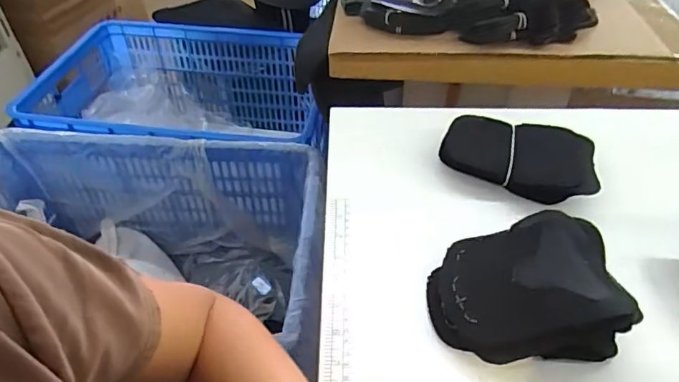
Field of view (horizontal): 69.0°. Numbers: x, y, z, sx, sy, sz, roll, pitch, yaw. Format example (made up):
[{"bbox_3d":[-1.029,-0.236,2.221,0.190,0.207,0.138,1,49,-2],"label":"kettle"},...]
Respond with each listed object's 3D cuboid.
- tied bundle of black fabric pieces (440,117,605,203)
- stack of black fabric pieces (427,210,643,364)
[{"bbox_3d":[0.187,-0.036,0.528,0.152,0.036,0.100,12,45,12],"label":"tied bundle of black fabric pieces"},{"bbox_3d":[0.148,0.079,0.403,0.139,0.052,0.109,-3,44,-4],"label":"stack of black fabric pieces"}]

